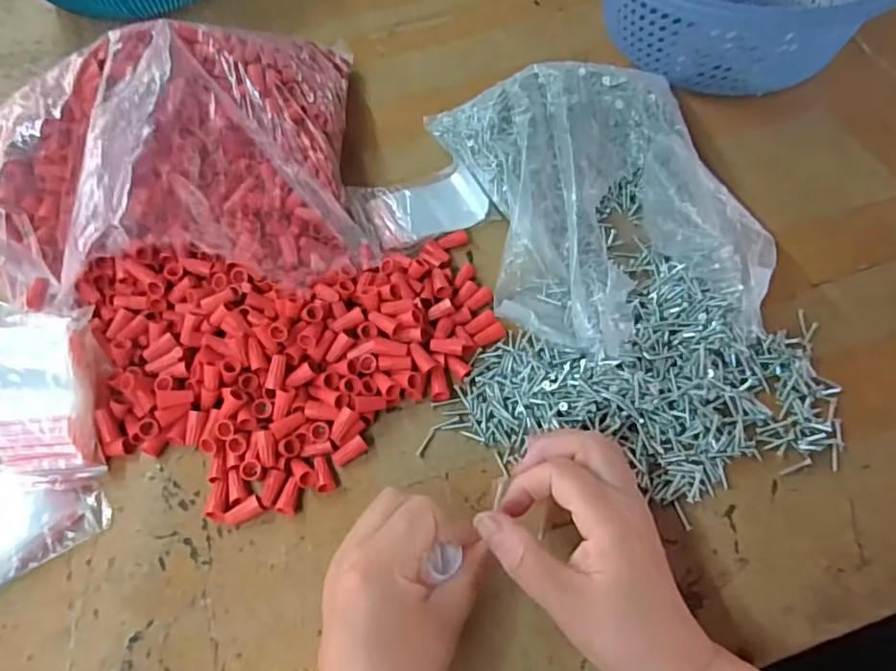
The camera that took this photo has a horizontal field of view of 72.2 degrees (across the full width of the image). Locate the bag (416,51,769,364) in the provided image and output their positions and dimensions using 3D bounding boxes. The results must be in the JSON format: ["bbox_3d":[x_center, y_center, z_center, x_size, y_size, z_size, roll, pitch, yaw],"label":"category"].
[{"bbox_3d":[0.109,-0.103,0.457,0.185,0.065,0.249,-12,59,-4],"label":"bag"}]

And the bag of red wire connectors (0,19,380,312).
[{"bbox_3d":[-0.202,-0.136,0.472,0.267,0.098,0.254,-12,59,-4],"label":"bag of red wire connectors"}]

